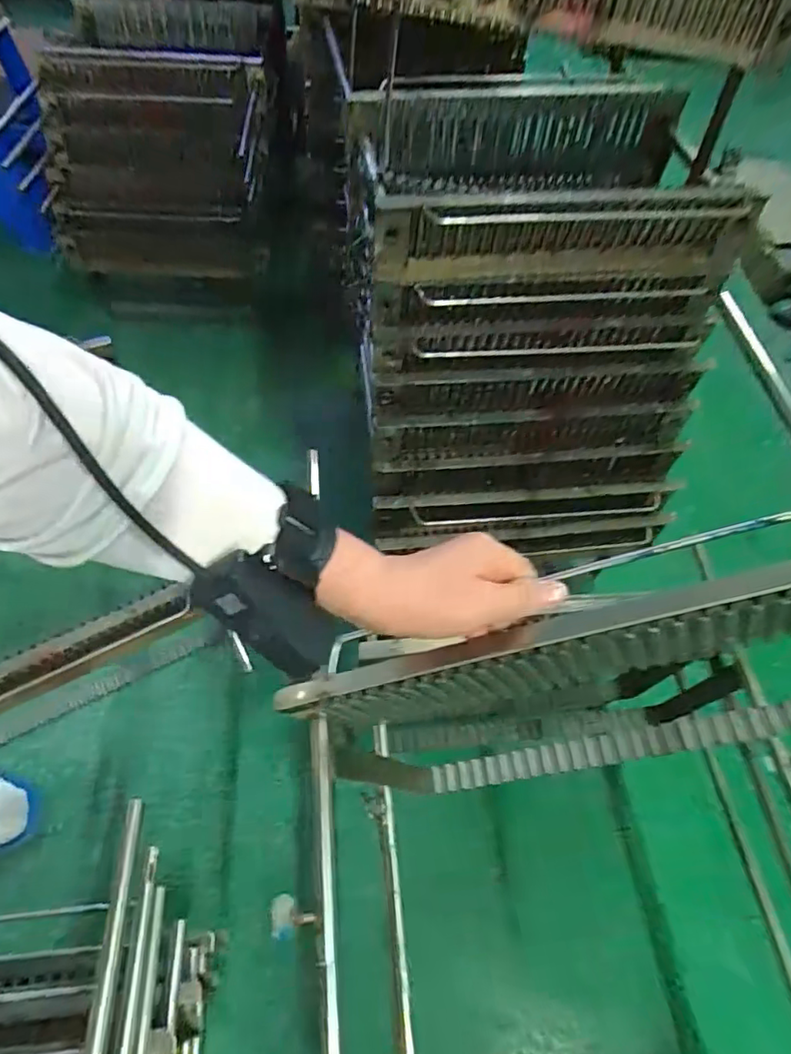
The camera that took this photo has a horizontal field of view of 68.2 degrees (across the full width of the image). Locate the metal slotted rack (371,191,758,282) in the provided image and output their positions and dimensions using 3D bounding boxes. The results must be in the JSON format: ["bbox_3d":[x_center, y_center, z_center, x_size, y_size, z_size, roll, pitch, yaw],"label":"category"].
[{"bbox_3d":[0.174,-0.289,0.583,0.382,0.088,0.050,-8,57,-10],"label":"metal slotted rack"}]

